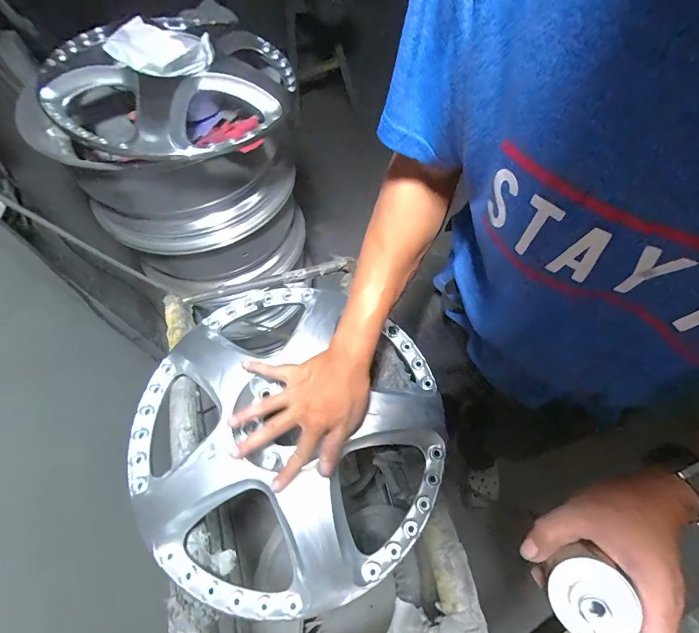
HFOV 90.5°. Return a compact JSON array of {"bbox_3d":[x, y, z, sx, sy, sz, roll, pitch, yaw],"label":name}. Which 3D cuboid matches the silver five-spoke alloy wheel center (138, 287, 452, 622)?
[{"bbox_3d":[-0.085,0.147,0.485,0.422,0.065,0.421,0,62,0],"label":"silver five-spoke alloy wheel center"}]

